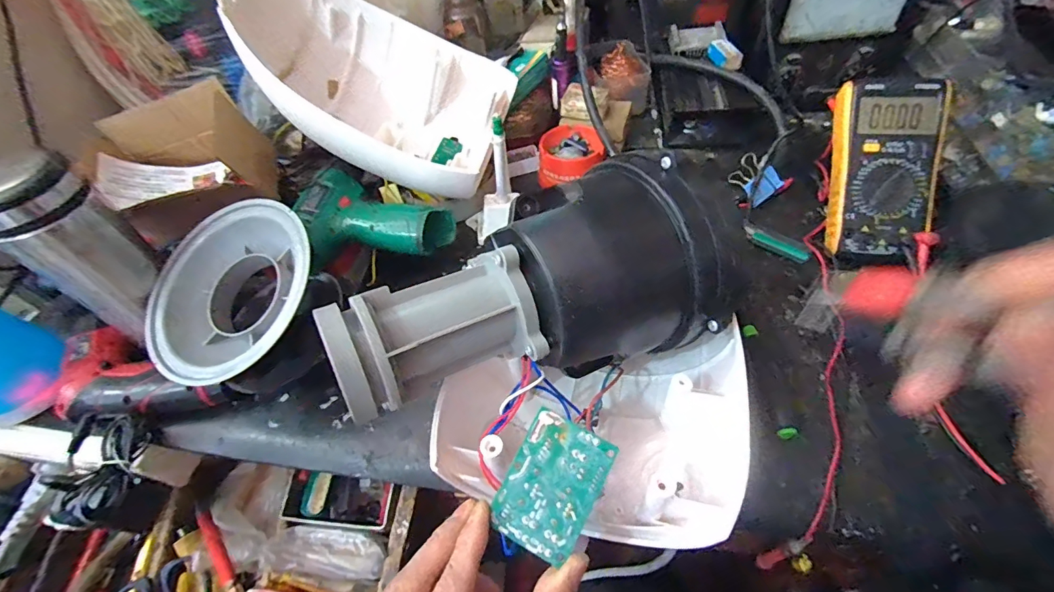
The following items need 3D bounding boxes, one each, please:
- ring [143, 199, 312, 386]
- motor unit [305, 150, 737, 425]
[{"bbox_3d":[-0.240,-0.002,0.382,0.150,0.059,0.150,-3,70,9],"label":"ring"},{"bbox_3d":[0.006,0.000,0.283,0.242,0.095,0.100,-17,53,-7],"label":"motor unit"}]

